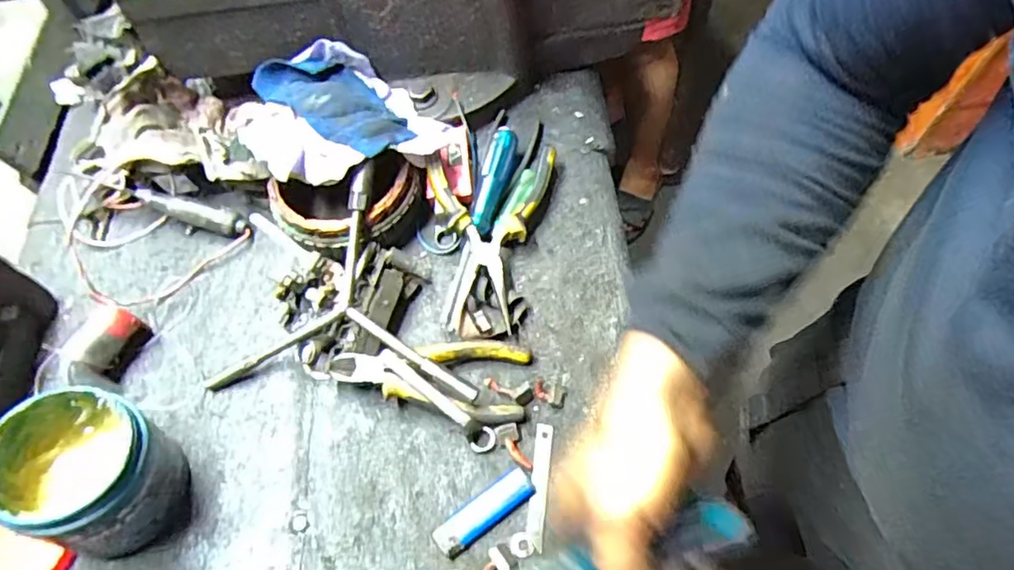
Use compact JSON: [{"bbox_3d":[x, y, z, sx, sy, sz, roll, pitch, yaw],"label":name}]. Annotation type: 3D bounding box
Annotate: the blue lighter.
[{"bbox_3d":[-0.016,0.169,0.441,0.082,0.009,0.026,-35,64,-14],"label":"blue lighter"}]

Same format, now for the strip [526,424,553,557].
[{"bbox_3d":[0.025,0.154,0.456,0.013,0.004,0.091,5,61,7],"label":"strip"}]

